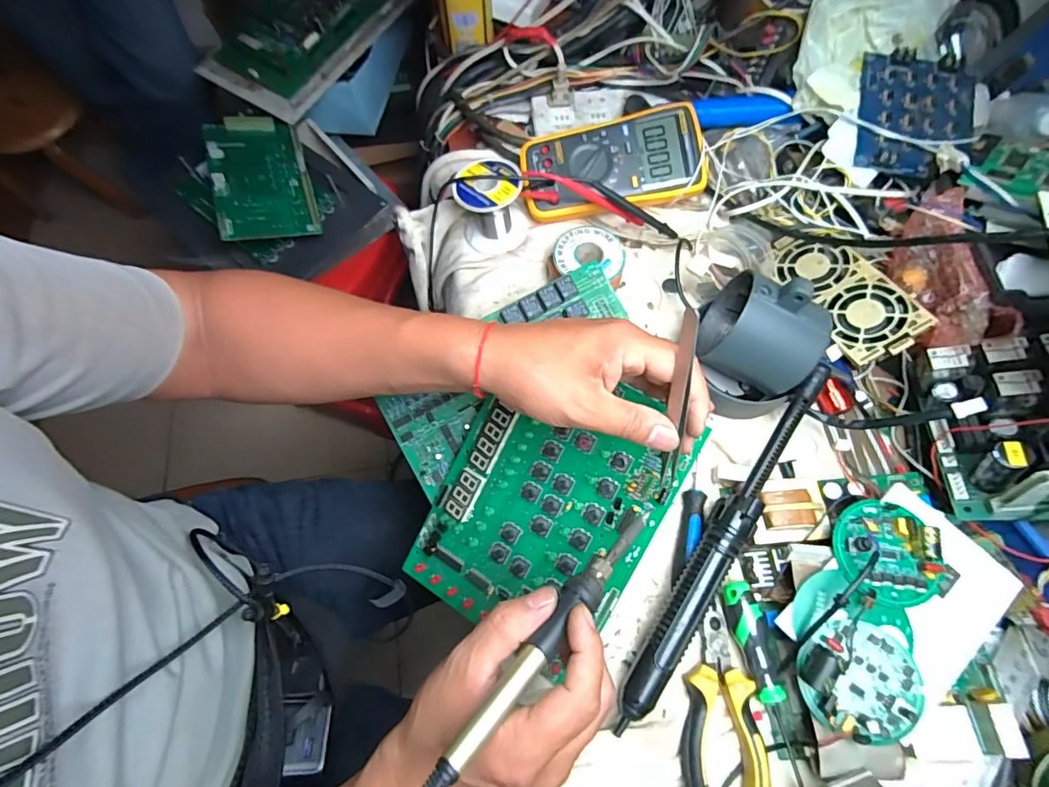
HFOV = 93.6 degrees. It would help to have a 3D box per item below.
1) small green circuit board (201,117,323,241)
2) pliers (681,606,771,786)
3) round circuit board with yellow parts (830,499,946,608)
[{"bbox_3d":[-0.355,-0.289,0.660,0.116,0.017,0.197,-14,75,-20],"label":"small green circuit board"},{"bbox_3d":[0.138,0.216,0.343,0.052,0.014,0.115,4,70,3],"label":"pliers"},{"bbox_3d":[0.255,0.112,0.348,0.061,0.028,0.069,-11,70,-3],"label":"round circuit board with yellow parts"}]

